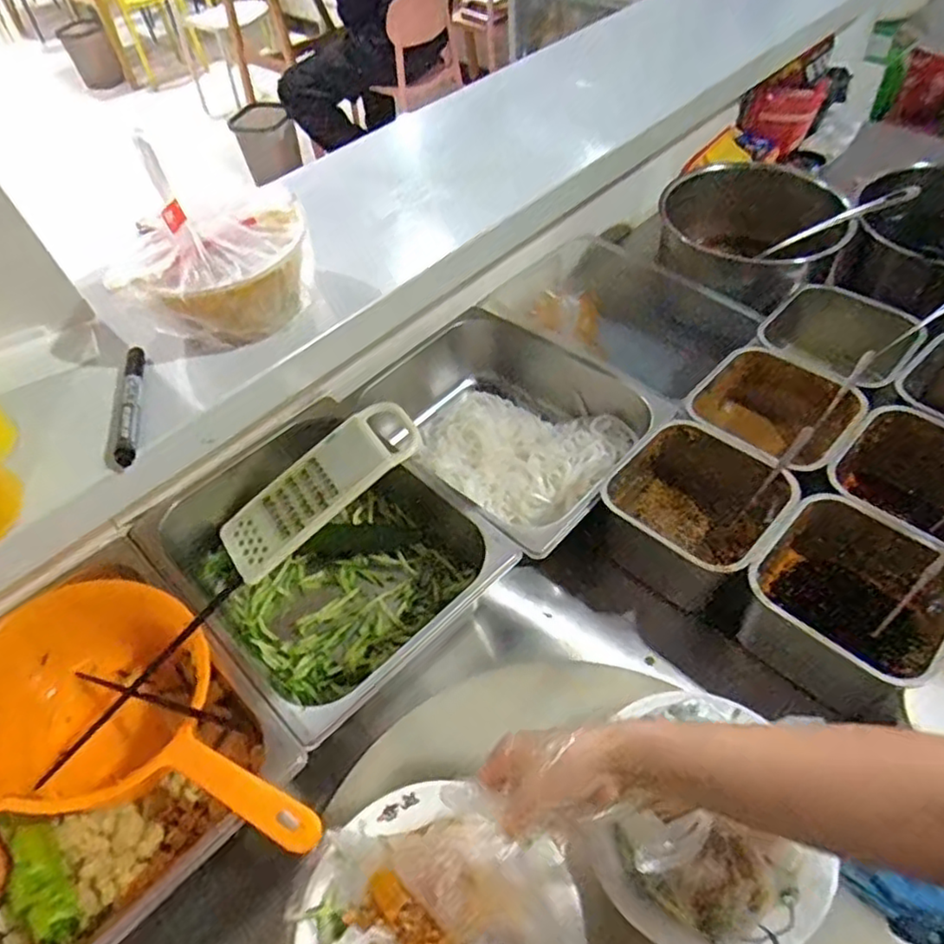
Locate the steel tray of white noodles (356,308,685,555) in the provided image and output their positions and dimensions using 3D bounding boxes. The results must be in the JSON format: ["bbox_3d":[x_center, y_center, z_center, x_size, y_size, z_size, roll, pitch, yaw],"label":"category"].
[{"bbox_3d":[0.036,-0.048,0.810,0.336,0.099,0.267,34,61,28],"label":"steel tray of white noodles"}]

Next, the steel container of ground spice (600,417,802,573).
[{"bbox_3d":[0.230,0.045,0.705,0.164,0.107,0.160,33,60,28],"label":"steel container of ground spice"}]

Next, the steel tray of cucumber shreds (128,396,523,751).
[{"bbox_3d":[-0.155,0.095,0.704,0.270,0.101,0.333,-39,57,-25],"label":"steel tray of cucumber shreds"}]

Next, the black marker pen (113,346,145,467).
[{"bbox_3d":[-0.297,-0.063,0.578,0.016,0.010,0.144,-13,50,-6],"label":"black marker pen"}]

